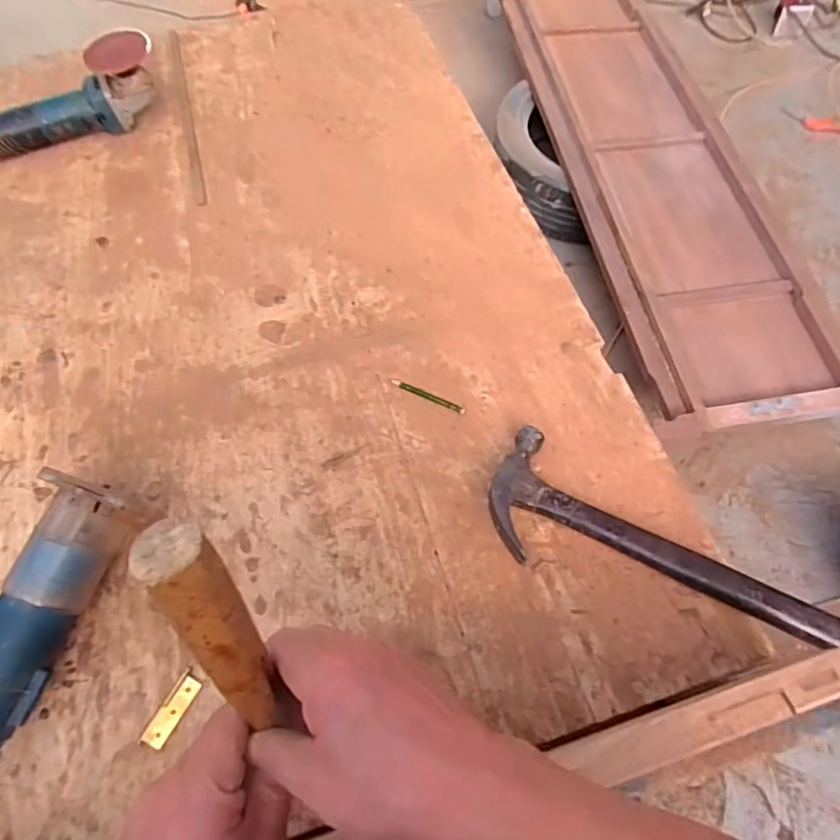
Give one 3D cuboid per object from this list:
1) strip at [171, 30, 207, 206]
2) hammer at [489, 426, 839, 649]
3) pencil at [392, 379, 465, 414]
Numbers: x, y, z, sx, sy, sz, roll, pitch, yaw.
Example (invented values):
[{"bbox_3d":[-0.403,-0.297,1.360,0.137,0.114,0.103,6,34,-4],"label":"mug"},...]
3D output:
[{"bbox_3d":[-0.373,-0.495,0.866,0.013,0.008,0.430,-15,65,-7],"label":"strip"},{"bbox_3d":[0.264,0.133,0.522,0.402,0.027,0.122,22,66,10],"label":"hammer"},{"bbox_3d":[0.009,-0.028,0.622,0.092,0.004,0.008,24,67,11],"label":"pencil"}]

